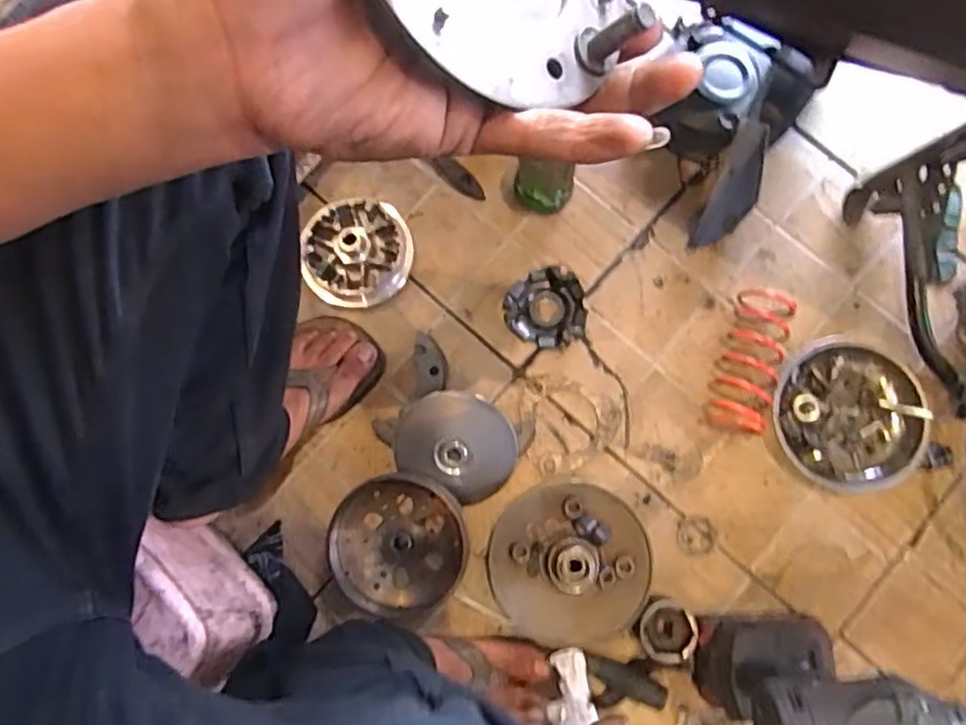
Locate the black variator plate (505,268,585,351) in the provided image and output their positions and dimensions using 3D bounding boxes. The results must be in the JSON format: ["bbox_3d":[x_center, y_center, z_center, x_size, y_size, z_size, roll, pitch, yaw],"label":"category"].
[{"bbox_3d":[0.065,-0.057,0.716,0.083,0.019,0.081,-6,78,0],"label":"black variator plate"}]

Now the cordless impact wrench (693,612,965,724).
[{"bbox_3d":[0.250,0.251,0.539,0.138,0.252,0.067,-9,80,1],"label":"cordless impact wrench"}]

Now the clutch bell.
[{"bbox_3d":[-0.078,0.176,0.661,0.123,0.052,0.133,0,79,1],"label":"clutch bell"}]

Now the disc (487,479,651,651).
[{"bbox_3d":[0.081,0.189,0.641,0.143,0.074,0.147,0,79,1],"label":"disc"}]

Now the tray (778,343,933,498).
[{"bbox_3d":[0.361,0.053,0.682,0.150,0.041,0.147,-6,78,0],"label":"tray"}]

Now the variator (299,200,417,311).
[{"bbox_3d":[-0.133,-0.115,0.726,0.112,0.035,0.110,-2,79,1],"label":"variator"}]

